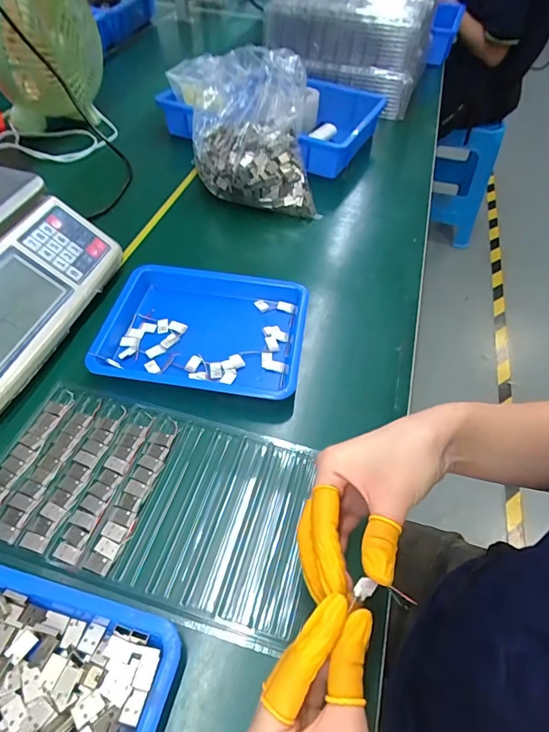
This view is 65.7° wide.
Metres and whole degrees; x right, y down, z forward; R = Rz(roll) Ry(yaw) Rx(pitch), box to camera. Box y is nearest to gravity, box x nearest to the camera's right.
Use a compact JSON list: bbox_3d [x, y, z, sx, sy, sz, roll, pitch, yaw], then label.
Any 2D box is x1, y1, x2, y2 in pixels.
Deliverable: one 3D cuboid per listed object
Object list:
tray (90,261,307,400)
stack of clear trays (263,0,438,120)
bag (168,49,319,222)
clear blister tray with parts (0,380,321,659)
[{"bbox_3d":[-0.080,-0.043,0.479,0.219,0.025,0.169,8,52,2],"label":"tray"},{"bbox_3d":[0.166,-0.699,0.915,0.303,0.166,0.318,16,53,9],"label":"stack of clear trays"},{"bbox_3d":[-0.043,-0.352,0.638,0.207,0.151,0.184,0,52,-5],"label":"bag"},{"bbox_3d":[-0.105,0.107,0.370,0.280,0.010,0.158,17,53,8],"label":"clear blister tray with parts"}]

